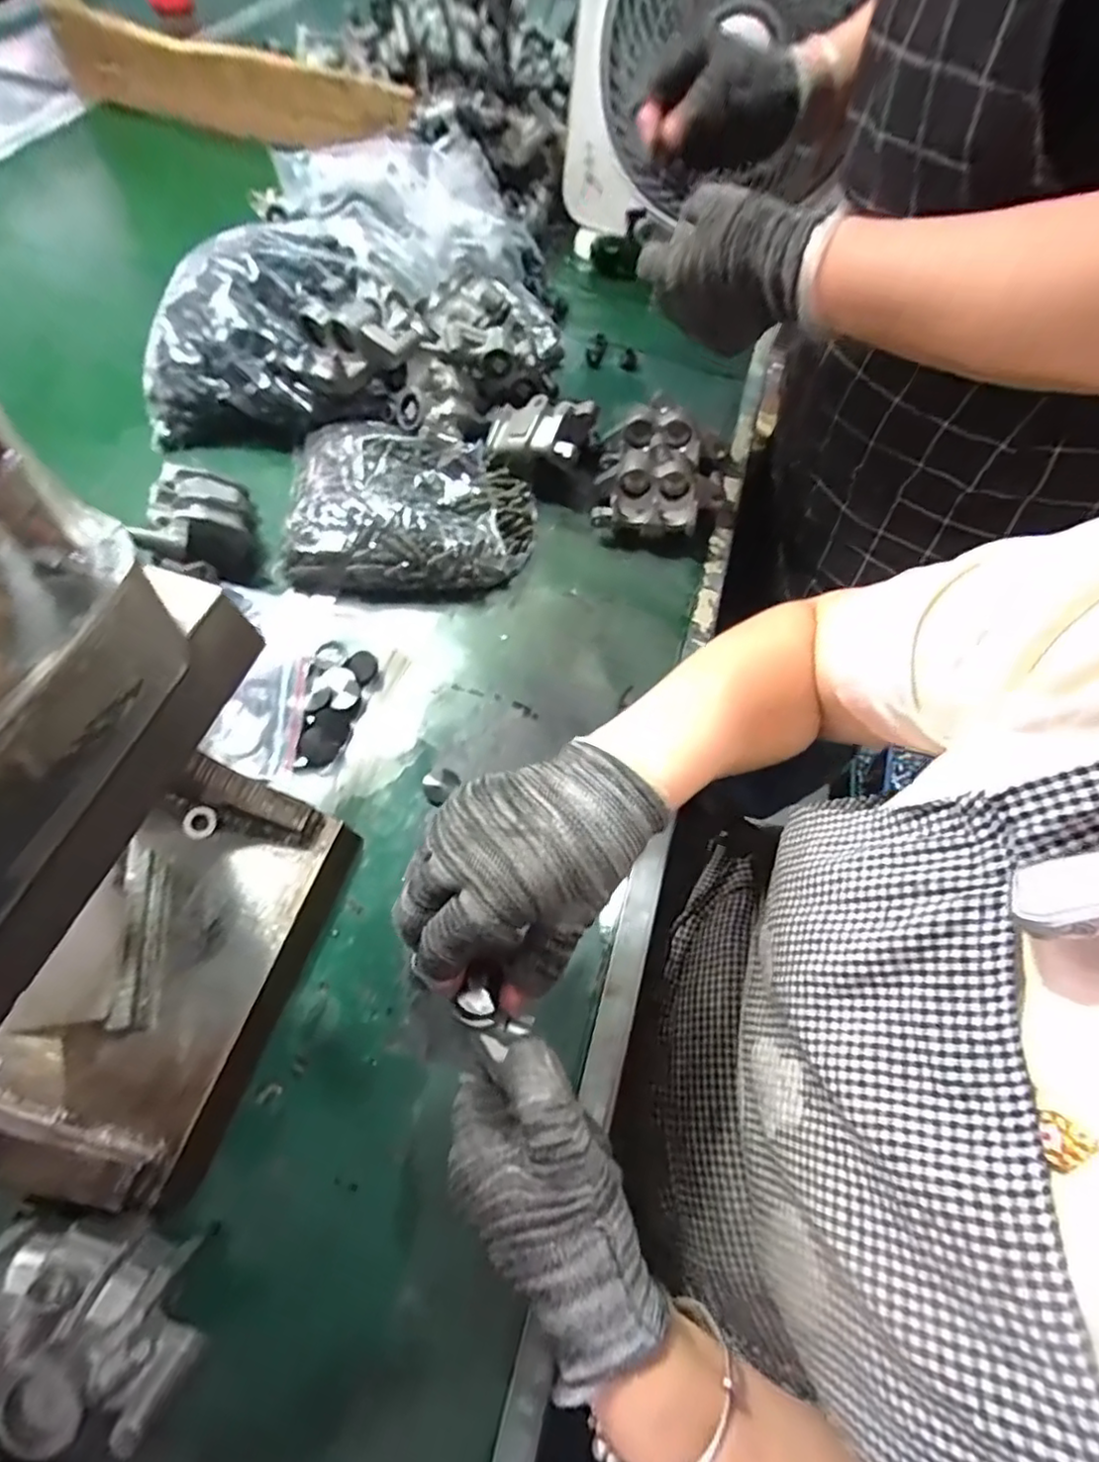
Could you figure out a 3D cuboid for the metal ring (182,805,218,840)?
[{"bbox_3d":[-0.201,0.052,0.366,0.019,0.005,0.018,3,61,-5],"label":"metal ring"}]

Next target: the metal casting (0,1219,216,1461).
[{"bbox_3d":[-0.190,0.237,0.259,0.105,0.063,0.068,-1,61,-8],"label":"metal casting"}]

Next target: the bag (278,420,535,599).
[{"bbox_3d":[-0.110,-0.182,0.508,0.186,0.053,0.151,4,61,-5],"label":"bag"}]

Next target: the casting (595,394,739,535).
[{"bbox_3d":[0.100,-0.222,0.551,0.111,0.049,0.131,17,61,2],"label":"casting"}]

